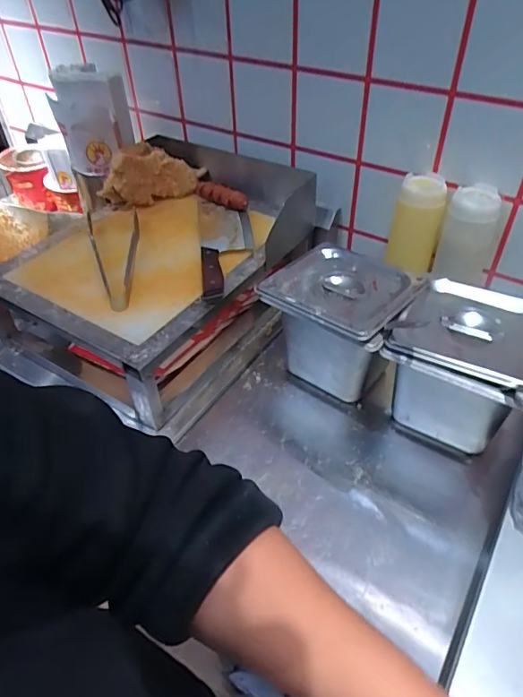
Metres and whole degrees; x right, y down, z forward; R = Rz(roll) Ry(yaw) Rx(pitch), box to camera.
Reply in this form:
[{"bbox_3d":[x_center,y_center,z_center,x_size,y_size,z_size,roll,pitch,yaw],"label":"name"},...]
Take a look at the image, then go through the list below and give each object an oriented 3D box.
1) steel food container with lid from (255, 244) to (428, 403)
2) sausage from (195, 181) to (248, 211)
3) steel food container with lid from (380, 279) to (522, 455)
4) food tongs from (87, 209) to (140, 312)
[{"bbox_3d":[0.109,-0.028,0.716,0.177,0.167,0.160,26,51,26],"label":"steel food container with lid"},{"bbox_3d":[-0.070,-0.265,0.868,0.111,0.029,0.025,30,53,29],"label":"sausage"},{"bbox_3d":[0.259,0.032,0.645,0.170,0.160,0.168,26,51,27],"label":"steel food container with lid"},{"bbox_3d":[-0.224,-0.147,0.760,0.077,0.034,0.257,-11,45,-8],"label":"food tongs"}]

